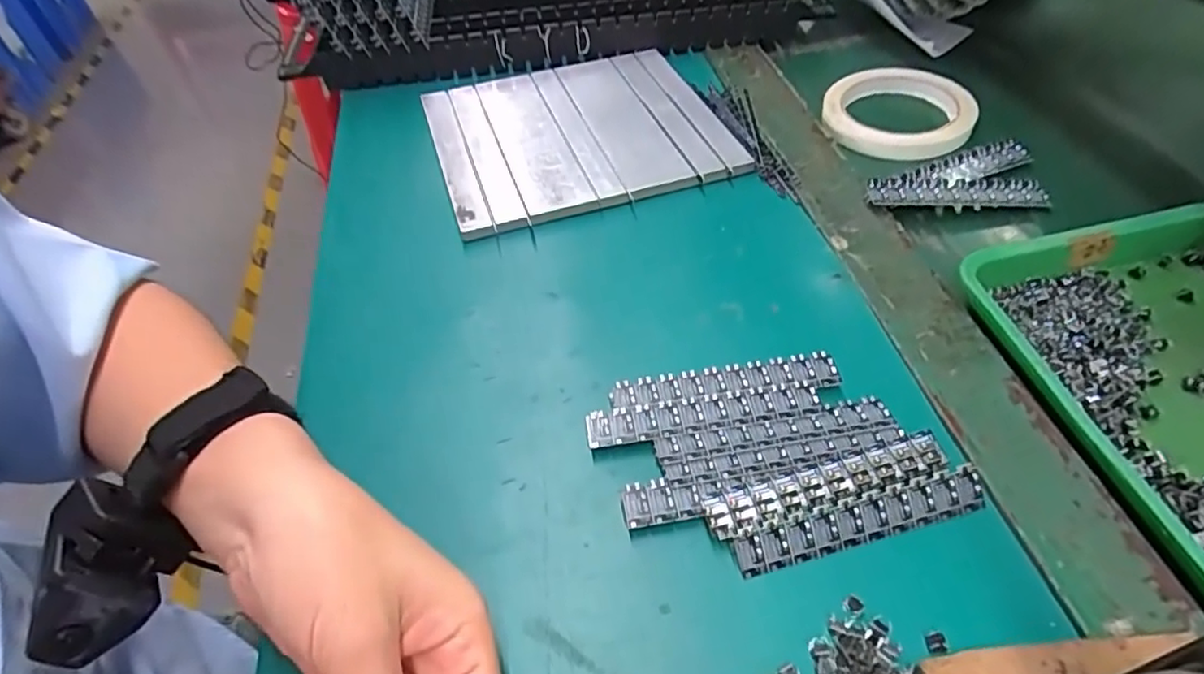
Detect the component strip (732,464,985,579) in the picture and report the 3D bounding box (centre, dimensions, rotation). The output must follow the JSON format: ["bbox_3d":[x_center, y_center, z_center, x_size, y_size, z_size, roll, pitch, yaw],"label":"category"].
[{"bbox_3d":[0.107,0.076,0.264,0.108,0.007,0.014,-13,49,-7],"label":"component strip"}]

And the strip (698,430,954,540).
[{"bbox_3d":[0.096,0.065,0.273,0.106,0.006,0.021,-15,49,-8],"label":"strip"}]

